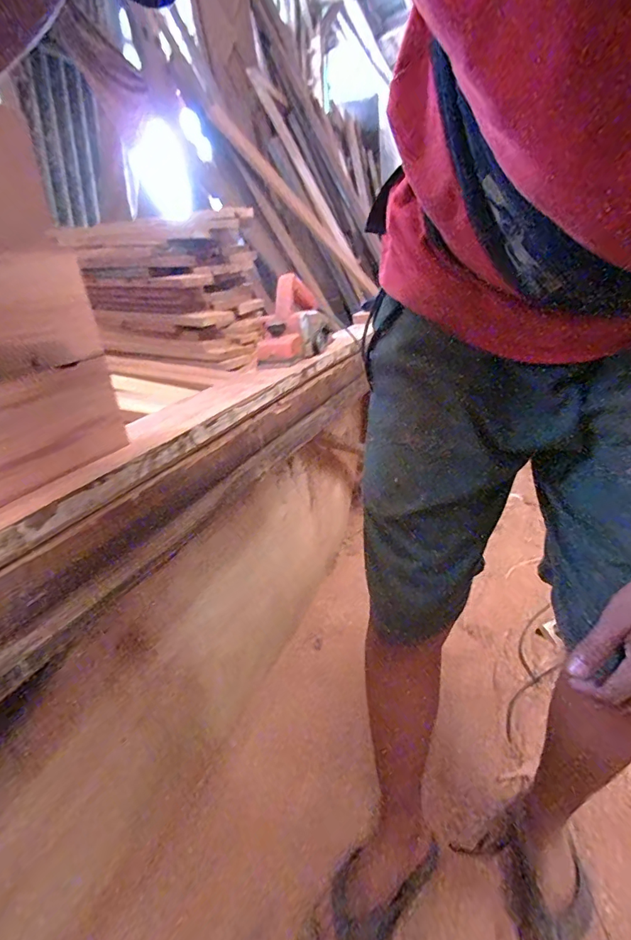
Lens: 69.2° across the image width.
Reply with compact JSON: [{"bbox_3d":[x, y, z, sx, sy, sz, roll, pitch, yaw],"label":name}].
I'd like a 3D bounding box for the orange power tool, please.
[{"bbox_3d":[-0.046,-0.296,0.924,0.139,0.155,0.173,-2,23,4],"label":"orange power tool"}]

